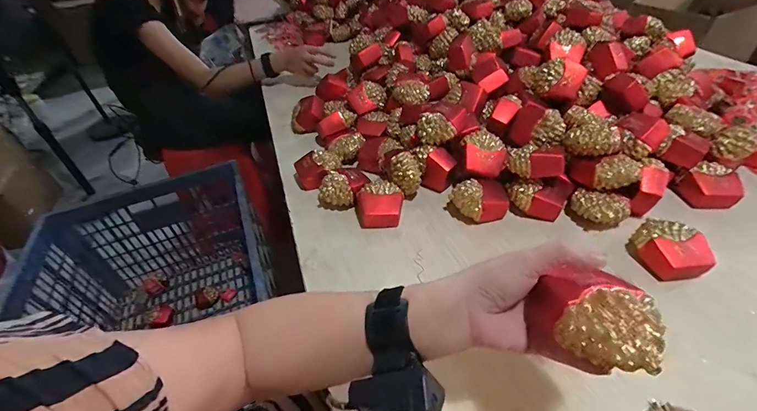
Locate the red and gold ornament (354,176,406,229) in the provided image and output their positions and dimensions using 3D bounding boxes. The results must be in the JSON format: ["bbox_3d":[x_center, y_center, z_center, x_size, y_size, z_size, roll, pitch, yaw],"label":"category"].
[{"bbox_3d":[0.001,-0.005,0.576,0.075,0.041,0.073,-3,42,3],"label":"red and gold ornament"}]

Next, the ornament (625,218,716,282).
[{"bbox_3d":[0.380,0.058,0.470,0.071,0.050,0.071,-3,42,3],"label":"ornament"}]

